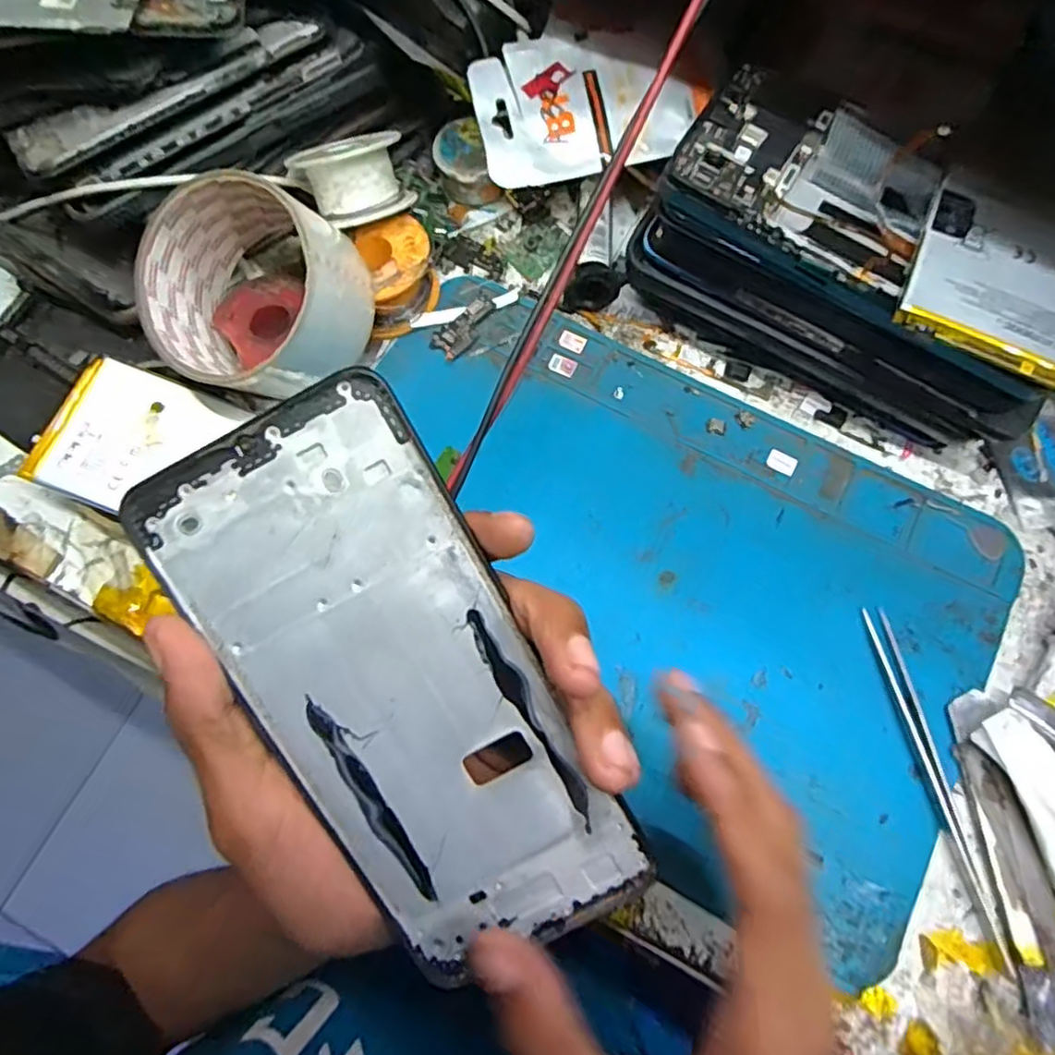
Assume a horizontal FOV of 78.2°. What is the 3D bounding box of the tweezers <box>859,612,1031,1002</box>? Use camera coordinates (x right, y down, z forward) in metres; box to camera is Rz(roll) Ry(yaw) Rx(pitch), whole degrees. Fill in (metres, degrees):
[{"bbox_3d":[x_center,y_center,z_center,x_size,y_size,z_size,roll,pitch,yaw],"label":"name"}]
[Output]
[{"bbox_3d":[0.157,0.099,0.247,0.010,0.004,0.138,-11,72,-1],"label":"tweezers"}]

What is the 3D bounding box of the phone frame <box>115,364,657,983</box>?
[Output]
[{"bbox_3d":[-0.031,0.046,0.170,0.072,0.004,0.157,-28,100,2],"label":"phone frame"}]

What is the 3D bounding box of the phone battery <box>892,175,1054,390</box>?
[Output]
[{"bbox_3d":[0.172,-0.092,0.232,0.062,0.008,0.072,22,74,9],"label":"phone battery"}]

